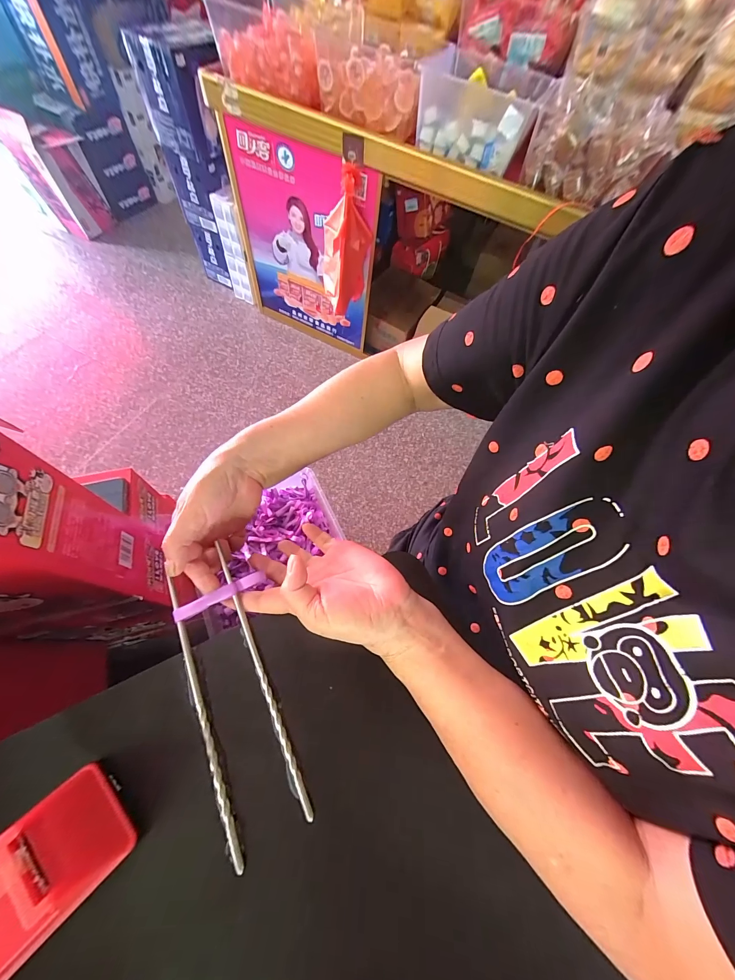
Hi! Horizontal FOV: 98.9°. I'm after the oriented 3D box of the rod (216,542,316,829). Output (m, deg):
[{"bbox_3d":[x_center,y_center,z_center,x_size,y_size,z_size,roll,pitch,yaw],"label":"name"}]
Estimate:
[{"bbox_3d":[-0.089,0.143,0.259,0.006,0.005,0.212,-25,69,-12],"label":"rod"}]

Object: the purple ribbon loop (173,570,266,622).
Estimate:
[{"bbox_3d":[-0.130,0.093,0.277,0.074,0.006,0.011,-23,67,-21],"label":"purple ribbon loop"}]

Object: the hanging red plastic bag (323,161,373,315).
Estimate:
[{"bbox_3d":[-0.071,-0.838,1.089,0.156,0.381,0.171,-2,64,-8],"label":"hanging red plastic bag"}]

